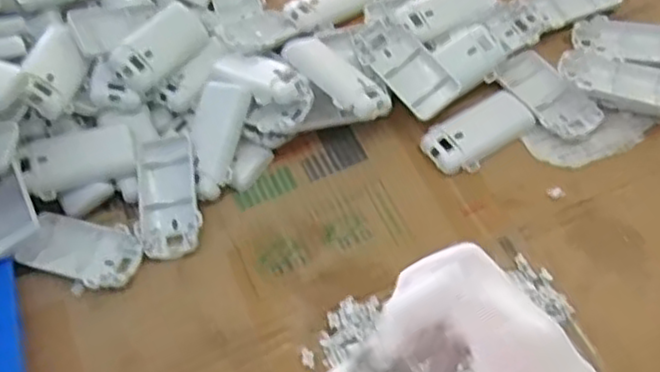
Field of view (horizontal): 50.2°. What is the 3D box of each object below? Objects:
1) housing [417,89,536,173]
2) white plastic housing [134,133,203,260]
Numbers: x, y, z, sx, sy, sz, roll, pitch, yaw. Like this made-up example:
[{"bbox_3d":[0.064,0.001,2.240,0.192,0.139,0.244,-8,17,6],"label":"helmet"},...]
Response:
[{"bbox_3d":[0.122,-0.047,0.580,0.096,0.013,0.047,-31,58,-17],"label":"housing"},{"bbox_3d":[-0.128,0.007,0.557,0.048,0.016,0.099,-6,73,-1],"label":"white plastic housing"}]

